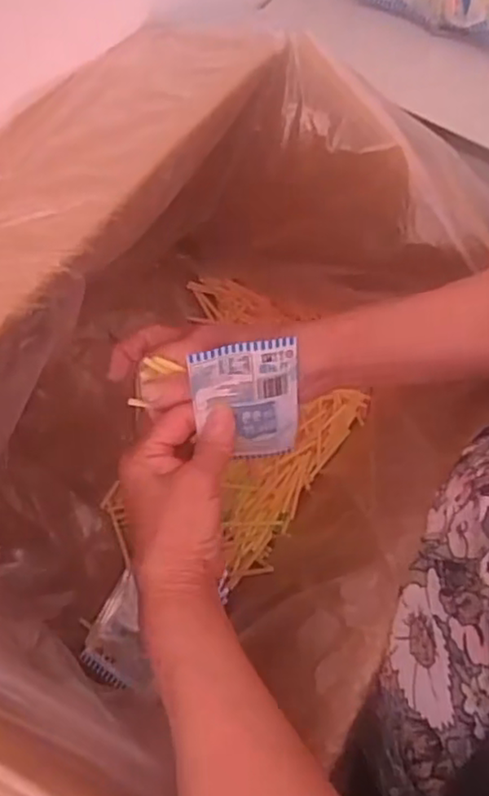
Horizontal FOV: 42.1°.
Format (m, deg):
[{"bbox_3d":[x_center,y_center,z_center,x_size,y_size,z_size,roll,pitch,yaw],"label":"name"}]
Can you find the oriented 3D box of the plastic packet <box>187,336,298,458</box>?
[{"bbox_3d":[0.001,0.005,0.405,0.063,0.093,0.010,-9,37,-7],"label":"plastic packet"}]

